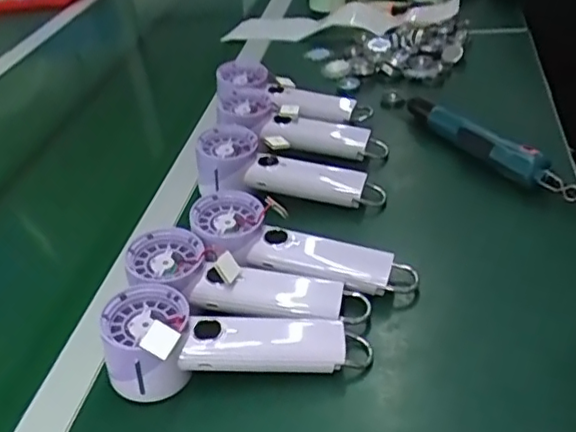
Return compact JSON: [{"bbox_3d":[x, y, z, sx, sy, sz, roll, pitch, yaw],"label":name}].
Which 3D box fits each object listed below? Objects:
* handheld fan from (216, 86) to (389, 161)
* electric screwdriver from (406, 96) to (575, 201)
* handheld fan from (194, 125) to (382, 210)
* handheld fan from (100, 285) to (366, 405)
[{"bbox_3d":[0.014,-0.099,0.675,0.192,0.039,0.057,18,41,5],"label":"handheld fan"},{"bbox_3d":[0.198,-0.080,0.629,0.030,0.045,0.241,-22,39,-19],"label":"electric screwdriver"},{"bbox_3d":[0.000,-0.038,0.616,0.200,0.051,0.064,15,40,5],"label":"handheld fan"},{"bbox_3d":[-0.038,0.082,0.441,0.192,0.054,0.066,-9,37,-2],"label":"handheld fan"}]

